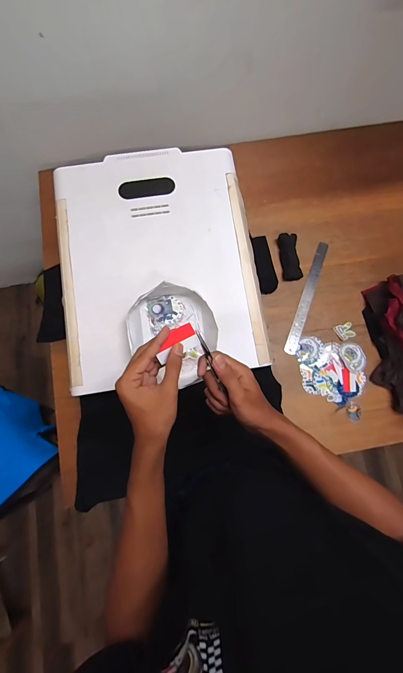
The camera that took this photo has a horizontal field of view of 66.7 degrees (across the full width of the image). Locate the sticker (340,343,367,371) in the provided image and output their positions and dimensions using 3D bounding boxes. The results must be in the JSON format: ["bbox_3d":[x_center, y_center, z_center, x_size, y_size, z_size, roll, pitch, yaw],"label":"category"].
[{"bbox_3d":[0.383,0.052,0.771,0.057,0.006,0.071,-32,82,-8],"label":"sticker"}]

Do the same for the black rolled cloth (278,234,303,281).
[{"bbox_3d":[0.235,-0.210,0.813,0.045,0.033,0.123,-6,79,-4],"label":"black rolled cloth"}]

